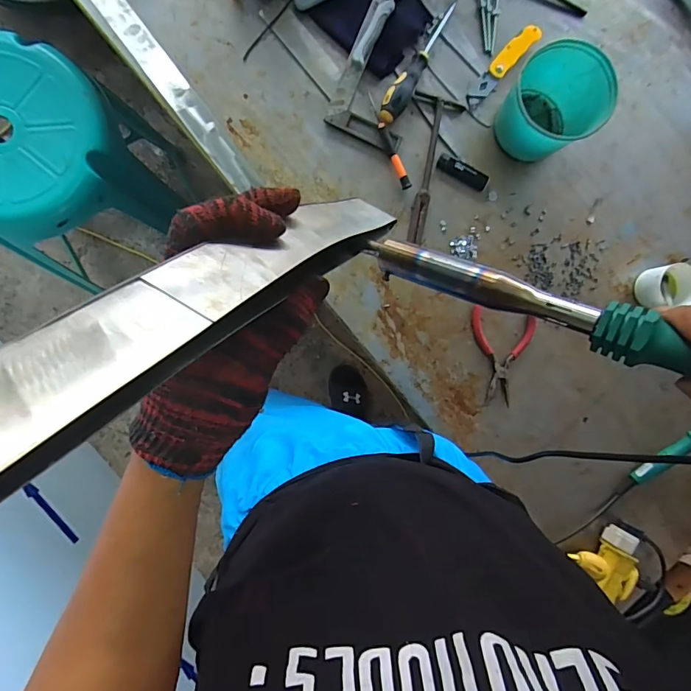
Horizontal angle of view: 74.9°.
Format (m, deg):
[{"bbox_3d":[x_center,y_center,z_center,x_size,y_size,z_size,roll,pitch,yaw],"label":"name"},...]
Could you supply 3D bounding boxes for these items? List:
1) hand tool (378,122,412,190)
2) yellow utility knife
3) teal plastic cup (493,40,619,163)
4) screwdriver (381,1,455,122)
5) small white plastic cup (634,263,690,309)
[{"bbox_3d":[0.070,-0.270,0.645,0.014,0.017,0.095,-27,94,-4],"label":"hand tool"},{"bbox_3d":[0.230,-0.409,0.660,0.029,0.020,0.140,40,88,-6],"label":"yellow utility knife"},{"bbox_3d":[0.280,-0.330,0.623,0.122,0.107,0.120,0,92,-6],"label":"teal plastic cup"},{"bbox_3d":[0.109,-0.400,0.640,0.030,0.031,0.198,34,89,-6],"label":"screwdriver"},{"bbox_3d":[0.486,-0.089,0.681,0.070,0.057,0.064,0,92,-6],"label":"small white plastic cup"}]

